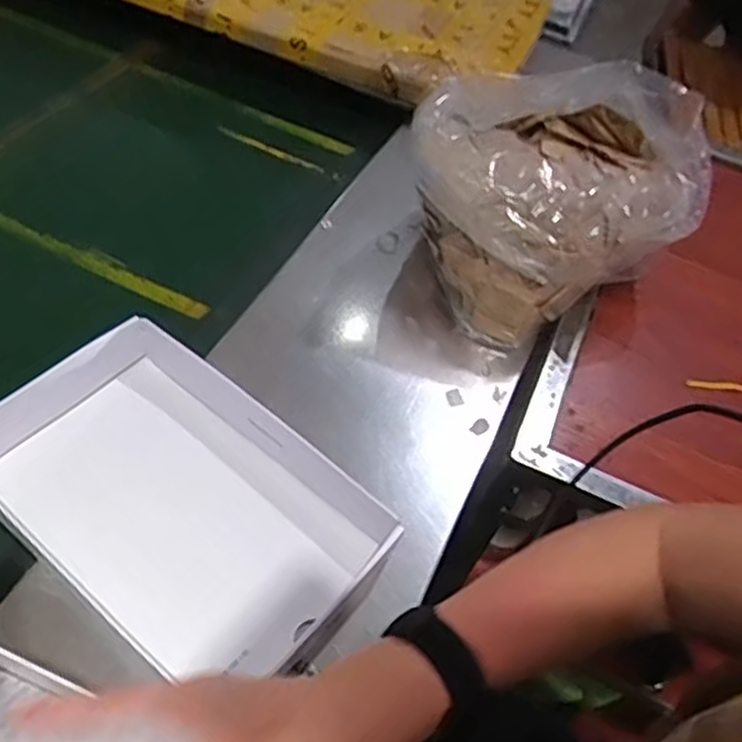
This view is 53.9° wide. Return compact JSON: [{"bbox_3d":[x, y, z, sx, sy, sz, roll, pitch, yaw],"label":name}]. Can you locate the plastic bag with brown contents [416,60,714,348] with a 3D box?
[{"bbox_3d":[0.179,-0.160,0.692,0.211,0.202,0.202,-35,64,-31],"label":"plastic bag with brown contents"}]

